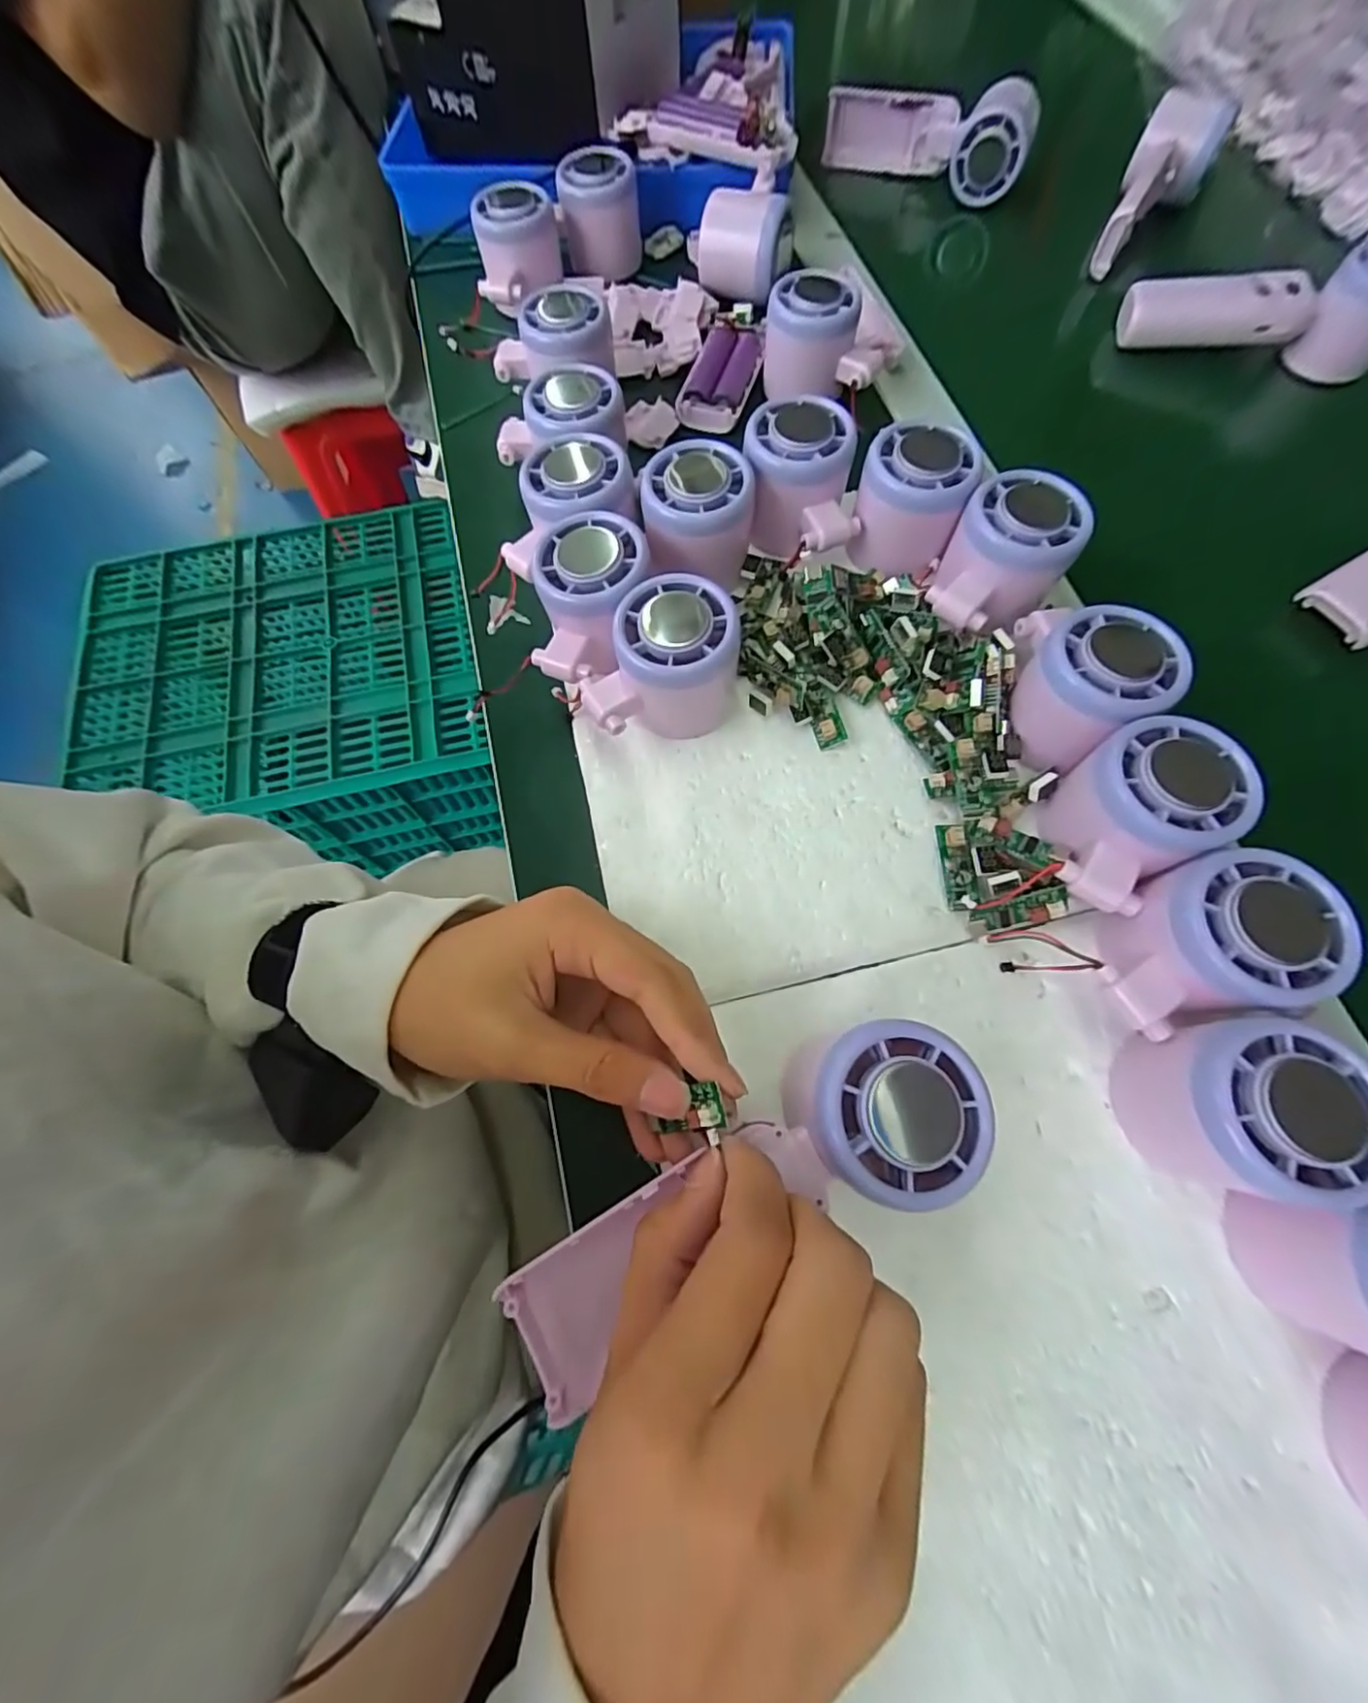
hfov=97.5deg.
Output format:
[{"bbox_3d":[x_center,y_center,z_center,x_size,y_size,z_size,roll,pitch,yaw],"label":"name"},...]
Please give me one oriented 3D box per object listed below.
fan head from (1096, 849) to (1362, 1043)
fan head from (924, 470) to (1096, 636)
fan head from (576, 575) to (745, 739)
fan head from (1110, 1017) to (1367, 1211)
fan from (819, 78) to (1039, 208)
[{"bbox_3d":[0.193,0.036,0.230,0.071,0.057,0.056,-15,70,-3],"label":"fan head"},{"bbox_3d":[0.155,-0.142,0.289,0.053,0.041,0.067,26,73,11],"label":"fan head"},{"bbox_3d":[-0.012,-0.087,0.283,0.074,0.055,0.054,-11,70,-2],"label":"fan head"},{"bbox_3d":[0.192,0.090,0.211,0.054,0.056,0.057,3,70,4],"label":"fan head"},{"bbox_3d":[0.196,-0.587,0.493,0.164,0.053,0.054,13,70,7],"label":"fan"}]

